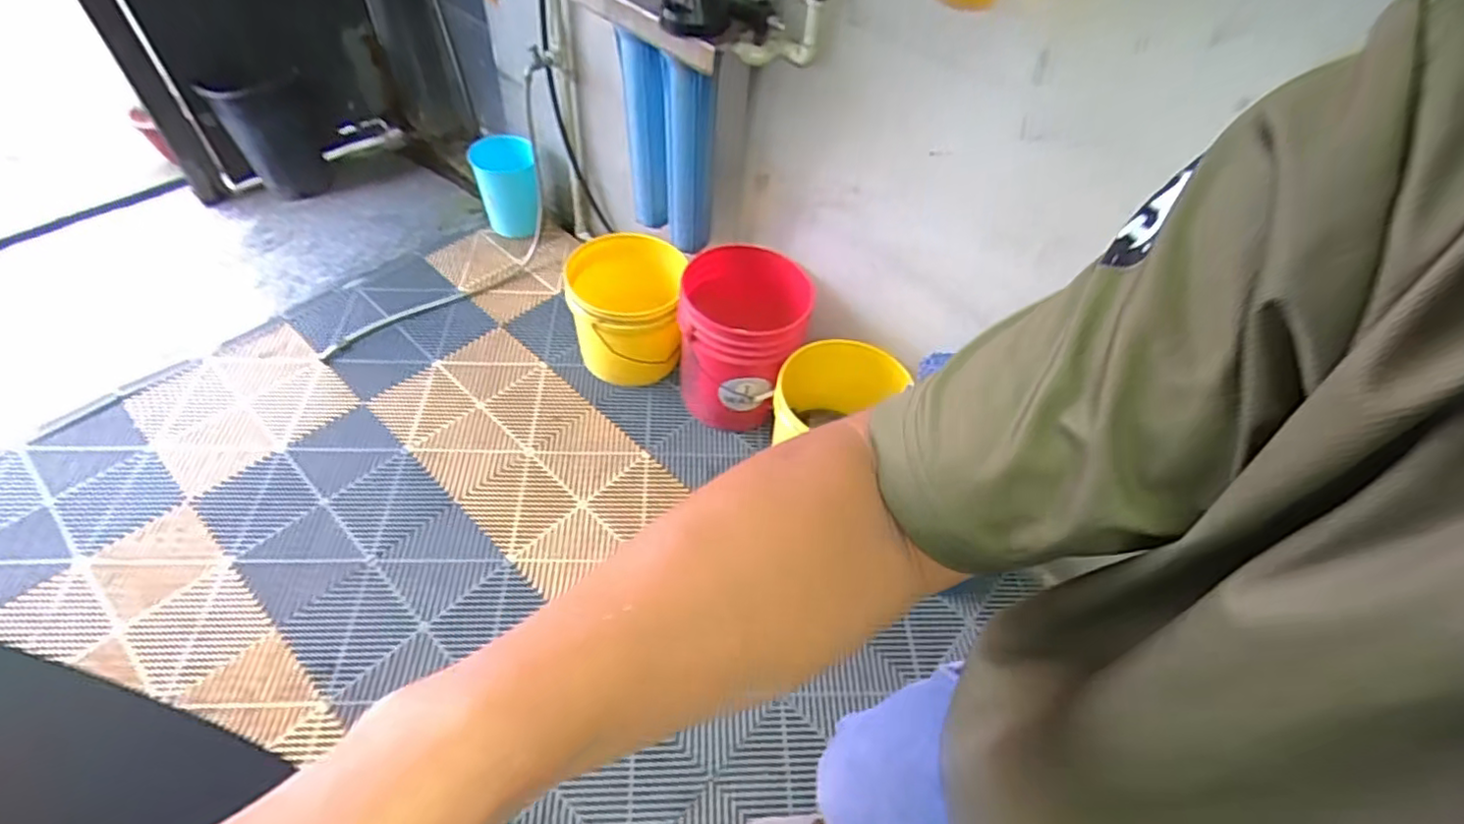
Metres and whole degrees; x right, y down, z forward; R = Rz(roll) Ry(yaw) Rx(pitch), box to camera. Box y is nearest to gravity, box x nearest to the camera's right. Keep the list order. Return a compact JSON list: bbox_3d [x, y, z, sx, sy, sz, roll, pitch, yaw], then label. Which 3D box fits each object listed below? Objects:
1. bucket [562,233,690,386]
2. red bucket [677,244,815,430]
[{"bbox_3d":[-0.265,-0.248,1.674,0.269,0.314,0.263,4,52,-1],"label":"bucket"},{"bbox_3d":[0.027,-0.167,1.563,0.274,0.358,0.274,3,52,-4],"label":"red bucket"}]

